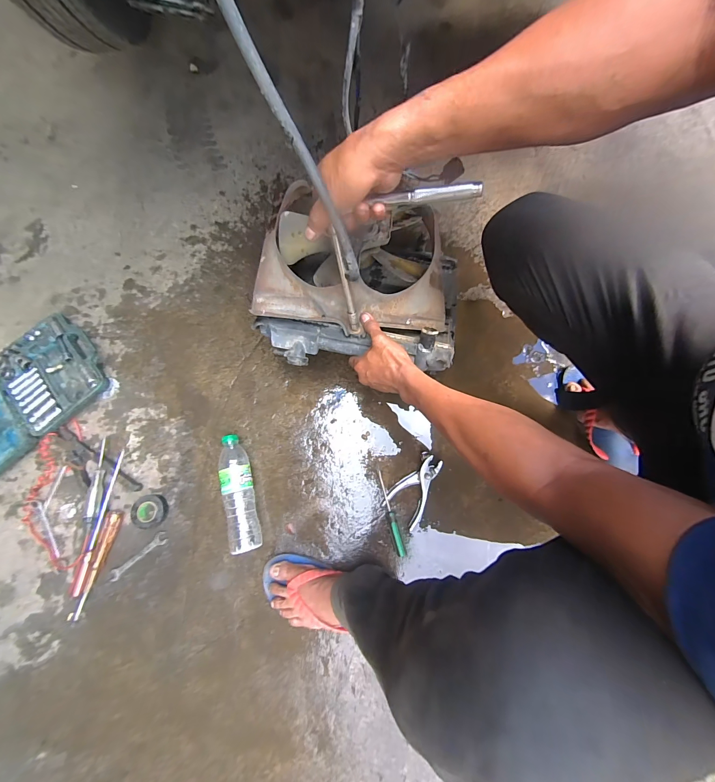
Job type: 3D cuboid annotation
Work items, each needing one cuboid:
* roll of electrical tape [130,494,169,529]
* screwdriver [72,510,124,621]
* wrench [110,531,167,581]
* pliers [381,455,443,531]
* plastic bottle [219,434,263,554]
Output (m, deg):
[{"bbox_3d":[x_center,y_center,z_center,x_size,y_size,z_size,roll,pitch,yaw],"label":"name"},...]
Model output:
[{"bbox_3d":[-0.423,0.243,0.653,0.065,0.021,0.064,0,77,1],"label":"roll of electrical tape"},{"bbox_3d":[-0.500,0.334,0.620,0.025,0.019,0.193,12,77,4],"label":"screwdriver"},{"bbox_3d":[-0.434,0.326,0.637,0.123,0.005,0.025,-38,79,-7],"label":"wrench"},{"bbox_3d":[0.114,0.194,0.651,0.077,0.014,0.142,29,79,7],"label":"pliers"},{"bbox_3d":[-0.235,0.198,0.641,0.062,0.058,0.221,-12,77,-2],"label":"plastic bottle"}]

